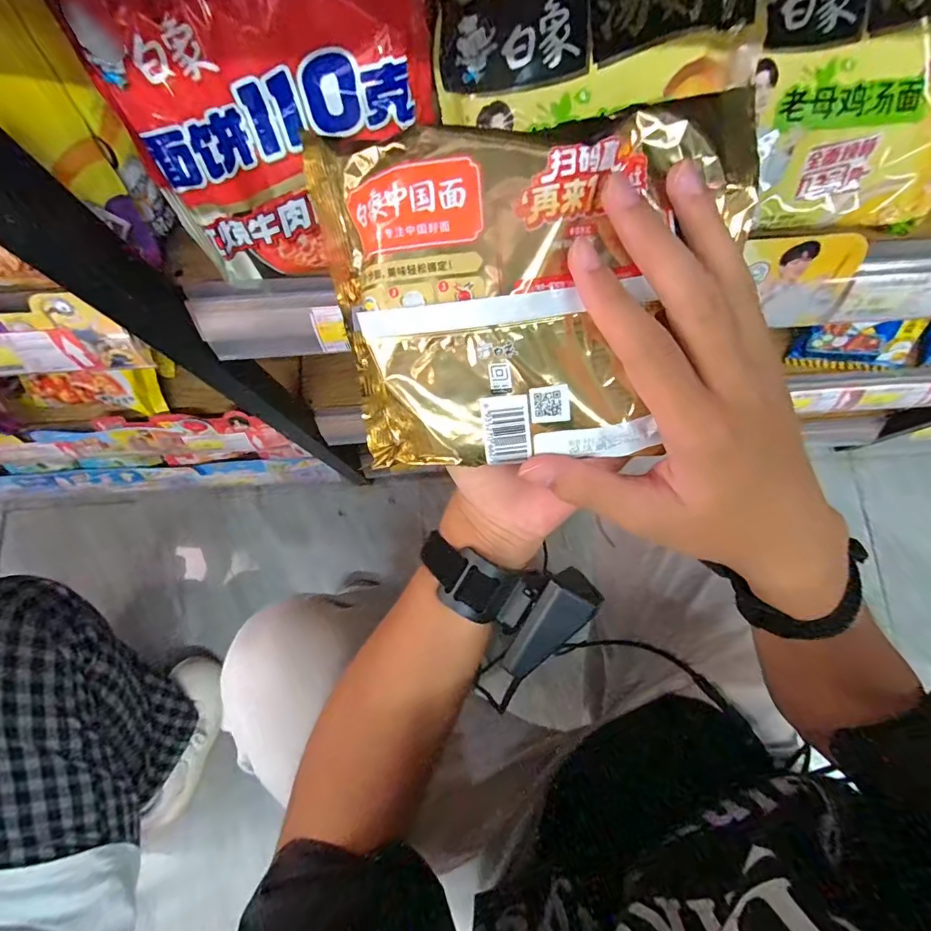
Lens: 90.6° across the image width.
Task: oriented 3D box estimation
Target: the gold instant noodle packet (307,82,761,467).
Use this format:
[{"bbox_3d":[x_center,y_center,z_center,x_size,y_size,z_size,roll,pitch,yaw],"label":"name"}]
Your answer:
[{"bbox_3d":[0.032,-0.068,0.192,0.170,0.036,0.130,-6,108,2],"label":"gold instant noodle packet"}]

